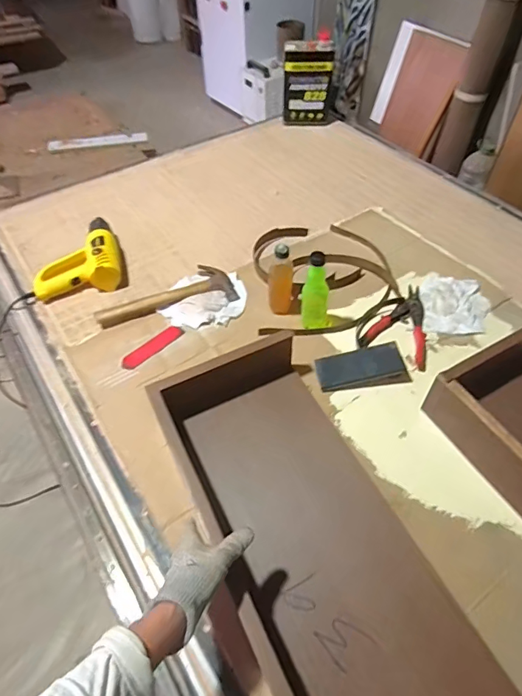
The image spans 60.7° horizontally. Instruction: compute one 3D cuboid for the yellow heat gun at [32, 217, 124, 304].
[{"bbox_3d":[-0.461,-0.238,1.136,0.208,0.070,0.242,-8,51,-6],"label":"yellow heat gun"}]

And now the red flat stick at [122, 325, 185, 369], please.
[{"bbox_3d":[-0.237,-0.001,0.982,0.146,0.007,0.043,-38,60,-26],"label":"red flat stick"}]

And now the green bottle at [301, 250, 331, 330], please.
[{"bbox_3d":[0.115,-0.108,0.931,0.054,0.197,0.056,6,51,5],"label":"green bottle"}]

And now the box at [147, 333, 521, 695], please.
[{"bbox_3d":[0.095,0.289,0.664,0.305,0.121,0.695,-20,53,-14],"label":"box"}]

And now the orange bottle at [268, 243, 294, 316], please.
[{"bbox_3d":[0.044,-0.151,0.980,0.055,0.171,0.049,2,51,2],"label":"orange bottle"}]

